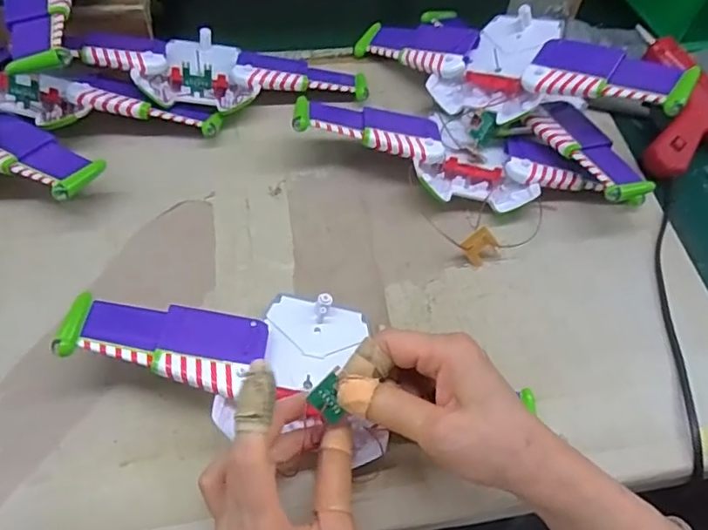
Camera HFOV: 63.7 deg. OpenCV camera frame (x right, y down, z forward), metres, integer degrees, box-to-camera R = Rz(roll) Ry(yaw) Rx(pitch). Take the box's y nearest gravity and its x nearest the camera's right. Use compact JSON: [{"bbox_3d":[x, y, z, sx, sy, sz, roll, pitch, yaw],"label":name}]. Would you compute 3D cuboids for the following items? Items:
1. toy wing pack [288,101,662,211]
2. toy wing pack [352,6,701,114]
[{"bbox_3d":[0.097,-0.098,0.479,0.286,0.050,0.114,7,56,0],"label":"toy wing pack"},{"bbox_3d":[0.142,-0.186,0.502,0.299,0.050,0.128,25,56,34],"label":"toy wing pack"}]

